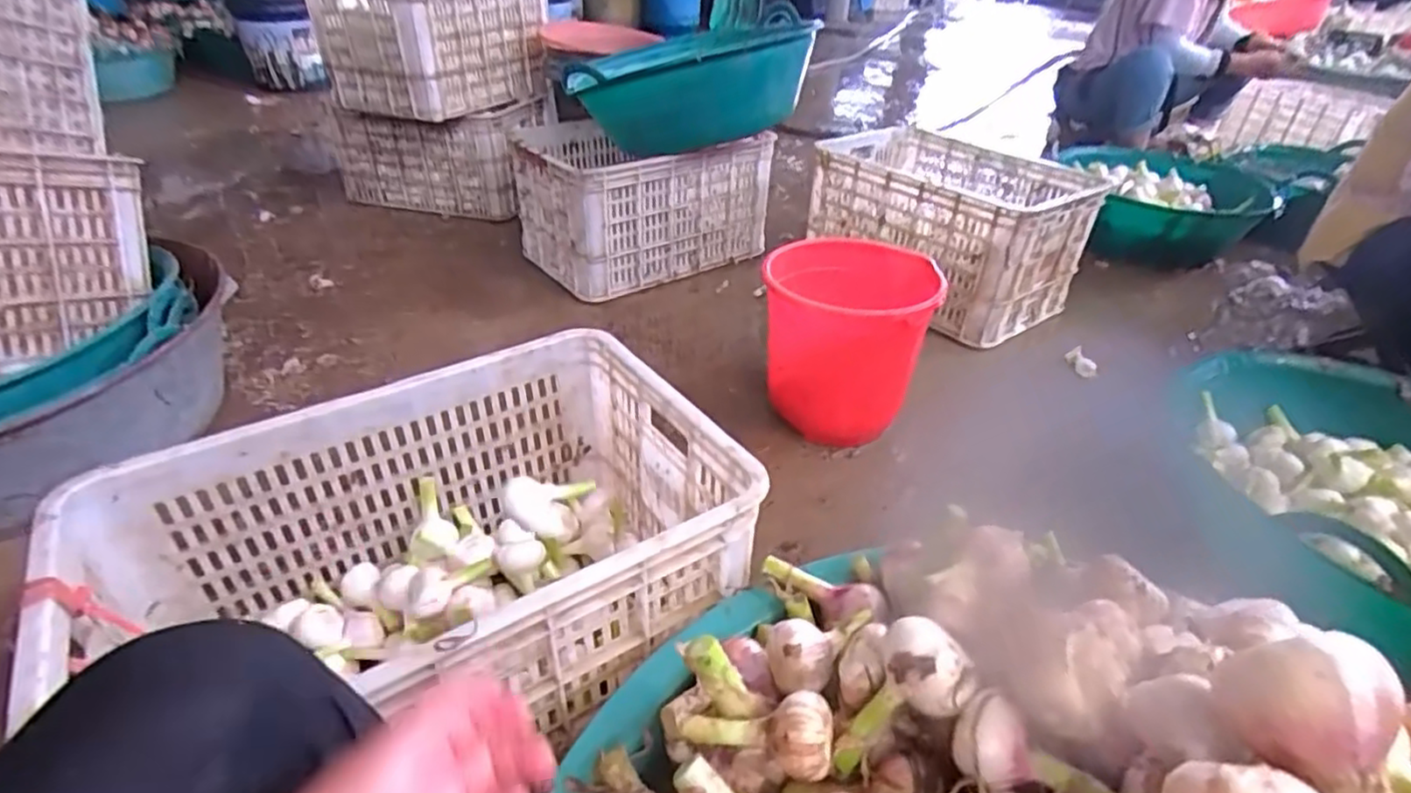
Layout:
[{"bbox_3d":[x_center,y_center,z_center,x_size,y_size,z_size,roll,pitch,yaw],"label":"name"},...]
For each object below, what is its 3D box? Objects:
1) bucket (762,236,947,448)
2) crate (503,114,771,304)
[{"bbox_3d":[0.232,-0.095,1.153,0.249,0.263,0.240,1,37,0],"label":"bucket"},{"bbox_3d":[-0.162,-0.487,1.680,0.534,0.286,0.411,-18,41,-24],"label":"crate"}]

